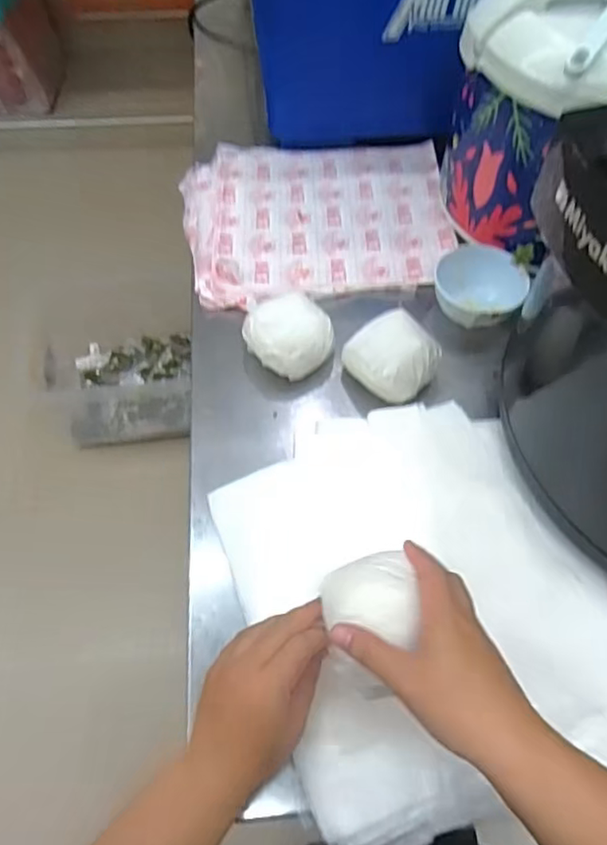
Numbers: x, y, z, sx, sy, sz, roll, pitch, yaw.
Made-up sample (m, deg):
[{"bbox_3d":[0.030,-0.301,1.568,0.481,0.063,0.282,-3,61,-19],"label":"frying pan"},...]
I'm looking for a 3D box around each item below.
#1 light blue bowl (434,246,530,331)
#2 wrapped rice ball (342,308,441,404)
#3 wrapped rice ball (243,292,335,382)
[{"bbox_3d":[0.180,-0.133,0.625,0.090,0.046,0.092,0,57,0],"label":"light blue bowl"},{"bbox_3d":[0.083,-0.058,0.579,0.072,0.049,0.071,0,57,0],"label":"wrapped rice ball"},{"bbox_3d":[-0.012,-0.081,0.595,0.081,0.057,0.071,-19,59,-11],"label":"wrapped rice ball"}]

